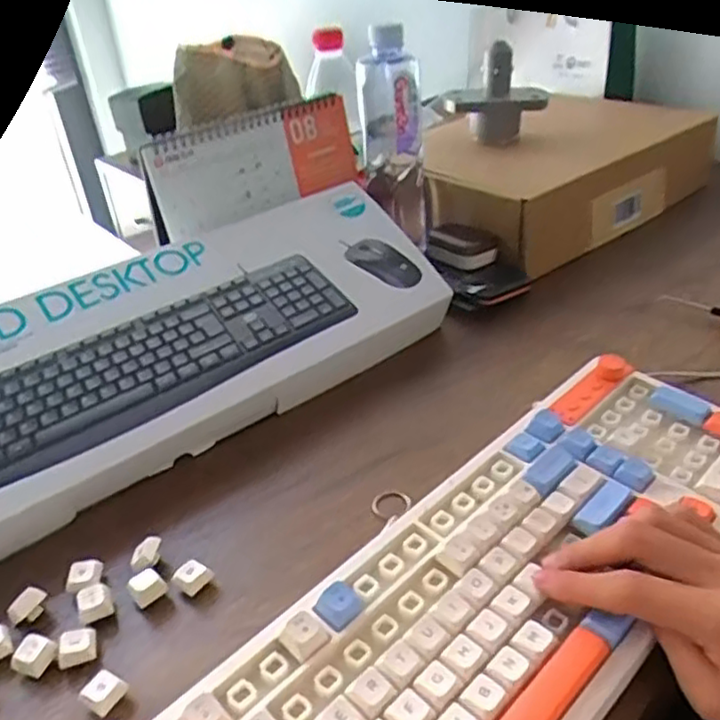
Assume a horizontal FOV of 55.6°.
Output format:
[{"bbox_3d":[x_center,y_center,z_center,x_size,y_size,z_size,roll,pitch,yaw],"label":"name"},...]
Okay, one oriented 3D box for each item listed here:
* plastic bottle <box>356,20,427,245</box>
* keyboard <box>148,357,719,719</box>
[{"bbox_3d":[0.028,-0.251,0.669,0.060,0.128,0.057,-5,33,1],"label":"plastic bottle"},{"bbox_3d":[0.071,0.115,0.366,0.389,0.038,0.157,-31,41,-33],"label":"keyboard"}]

